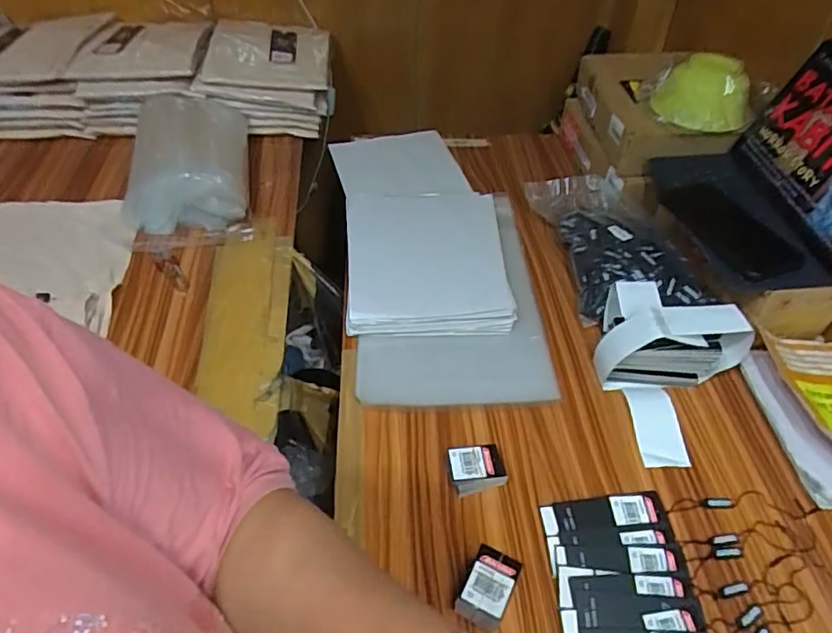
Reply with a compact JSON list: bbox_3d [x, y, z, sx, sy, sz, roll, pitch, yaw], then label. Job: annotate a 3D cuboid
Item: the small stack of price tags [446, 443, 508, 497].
[{"bbox_3d":[0.061,0.153,0.584,0.052,0.024,0.043,-6,46,-7],"label":"small stack of price tags"}]

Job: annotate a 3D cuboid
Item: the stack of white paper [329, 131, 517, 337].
[{"bbox_3d":[-0.001,-0.153,0.877,0.220,0.032,0.479,-5,46,-6],"label":"stack of white paper"}]

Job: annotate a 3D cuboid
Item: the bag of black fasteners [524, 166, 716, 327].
[{"bbox_3d":[0.270,-0.107,0.811,0.159,0.073,0.275,-7,46,-8],"label":"bag of black fasteners"}]

